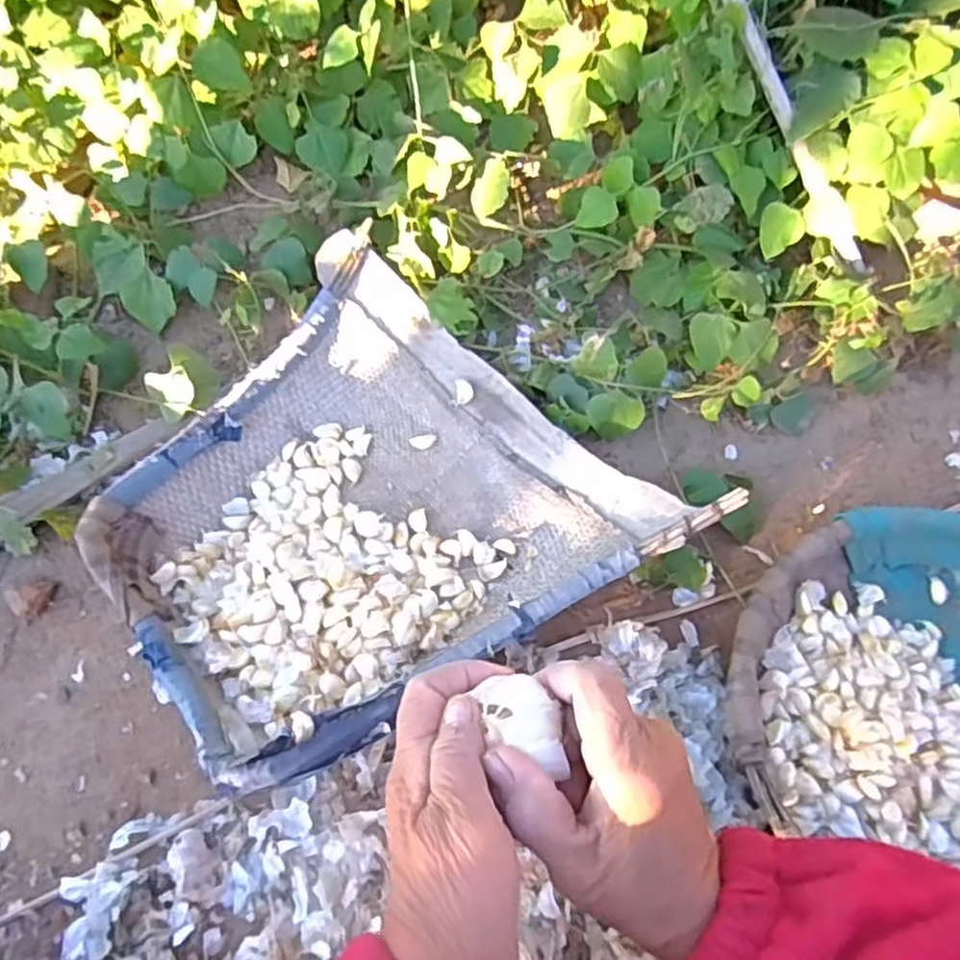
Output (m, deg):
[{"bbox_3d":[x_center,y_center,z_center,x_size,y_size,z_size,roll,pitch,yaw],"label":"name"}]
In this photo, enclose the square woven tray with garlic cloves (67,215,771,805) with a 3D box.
[{"bbox_3d":[-0.144,-0.009,0.859,0.564,0.105,0.562,-26,61,-15],"label":"square woven tray with garlic cloves"}]

